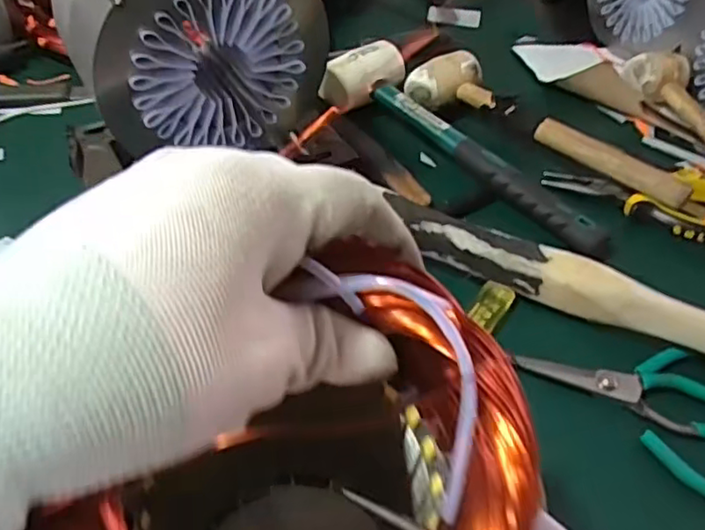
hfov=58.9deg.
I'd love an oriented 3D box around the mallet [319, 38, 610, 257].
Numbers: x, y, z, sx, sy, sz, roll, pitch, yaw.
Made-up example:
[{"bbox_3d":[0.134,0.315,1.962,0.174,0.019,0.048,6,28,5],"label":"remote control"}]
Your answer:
[{"bbox_3d":[0.098,-0.105,0.530,0.285,0.048,0.085,35,55,23],"label":"mallet"}]

